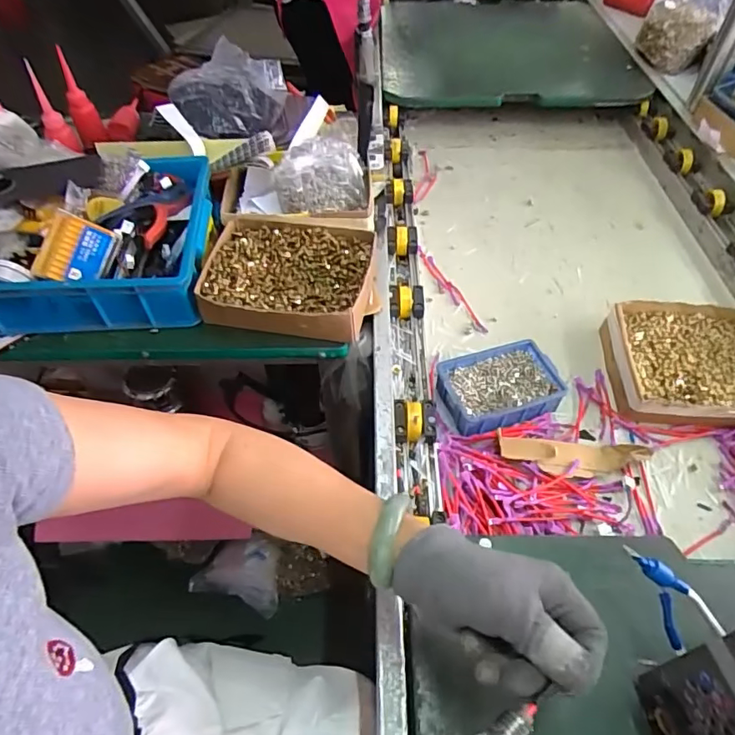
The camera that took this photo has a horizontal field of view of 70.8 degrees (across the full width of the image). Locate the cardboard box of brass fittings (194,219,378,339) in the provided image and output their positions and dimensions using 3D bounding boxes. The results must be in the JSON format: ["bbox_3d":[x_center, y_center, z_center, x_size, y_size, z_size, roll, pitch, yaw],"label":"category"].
[{"bbox_3d":[-0.102,-0.123,0.695,0.215,0.050,0.183,7,51,6],"label":"cardboard box of brass fittings"}]

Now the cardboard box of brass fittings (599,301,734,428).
[{"bbox_3d":[0.450,-0.007,0.706,0.223,0.048,0.200,2,52,3],"label":"cardboard box of brass fittings"}]

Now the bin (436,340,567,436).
[{"bbox_3d":[0.173,0.030,0.684,0.151,0.054,0.104,-15,53,-10],"label":"bin"}]

